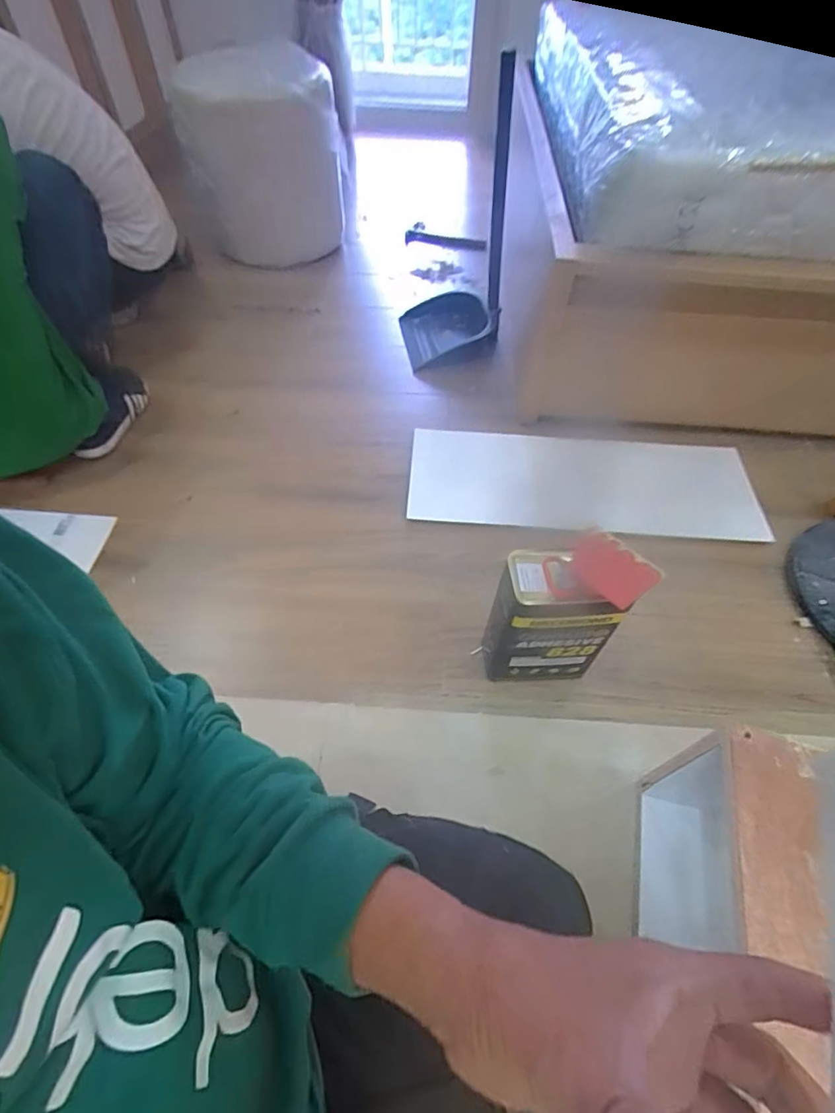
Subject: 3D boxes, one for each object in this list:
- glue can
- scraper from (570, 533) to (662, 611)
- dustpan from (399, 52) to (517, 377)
[{"bbox_3d":[0.197,0.098,0.780,0.155,0.250,0.089,-3,55,-3],"label":"glue can"},{"bbox_3d":[0.251,0.017,0.679,0.101,0.010,0.066,42,90,20],"label":"scraper"},{"bbox_3d":[0.091,-0.764,1.261,0.251,0.508,0.313,-6,55,-5],"label":"dustpan"}]

